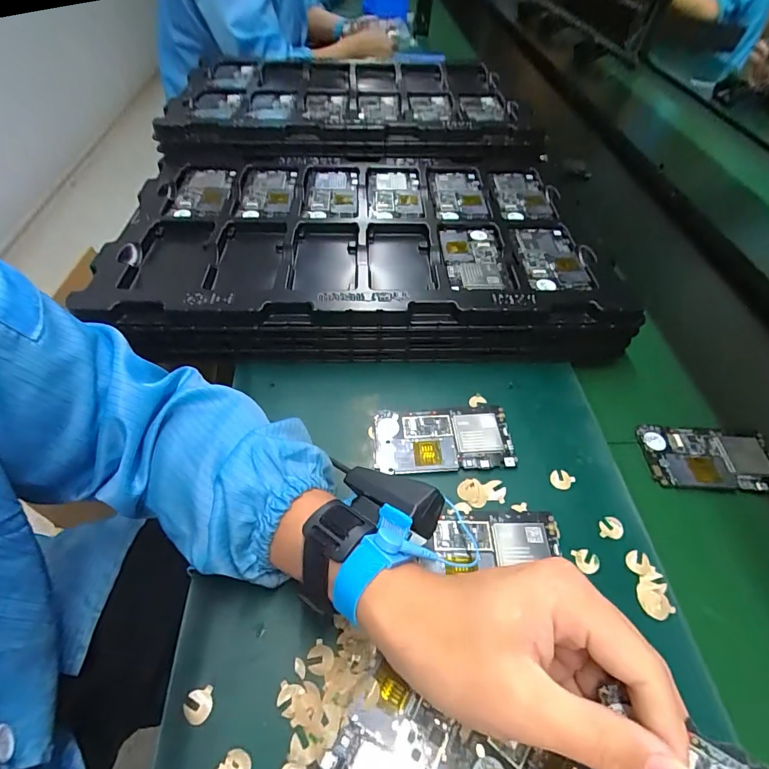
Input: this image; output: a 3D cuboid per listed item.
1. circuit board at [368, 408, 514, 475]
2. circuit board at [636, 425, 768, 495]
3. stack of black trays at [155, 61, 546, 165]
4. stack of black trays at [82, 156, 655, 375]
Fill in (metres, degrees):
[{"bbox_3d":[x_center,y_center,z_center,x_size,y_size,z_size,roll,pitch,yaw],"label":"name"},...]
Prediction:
[{"bbox_3d":[0.053,0.049,0.389,0.123,0.008,0.064,0,52,-5],"label":"circuit board"},{"bbox_3d":[0.308,0.070,0.401,0.121,0.007,0.066,7,51,0],"label":"circuit board"},{"bbox_3d":[-0.051,-0.441,0.669,0.519,0.083,0.322,3,51,-3],"label":"stack of black trays"},{"bbox_3d":[-0.024,-0.168,0.526,0.539,0.073,0.338,1,51,-4],"label":"stack of black trays"}]

